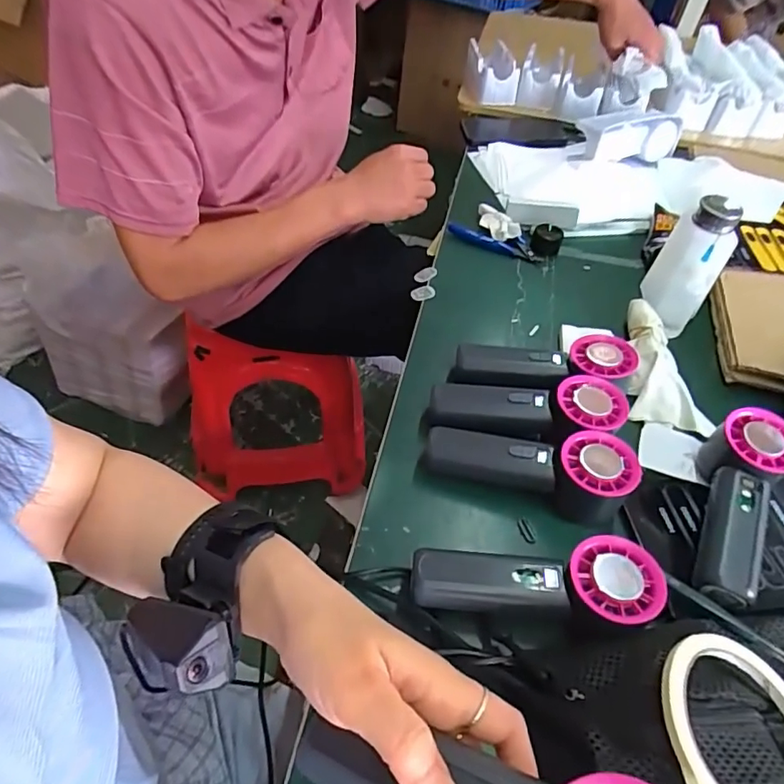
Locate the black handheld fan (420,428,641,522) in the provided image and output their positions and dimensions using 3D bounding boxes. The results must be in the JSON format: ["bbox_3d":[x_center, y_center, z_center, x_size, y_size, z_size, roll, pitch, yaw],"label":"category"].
[{"bbox_3d":[0.106,0.056,0.421,0.160,0.052,0.057,16,48,11],"label":"black handheld fan"}]

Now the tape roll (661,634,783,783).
[{"bbox_3d":[0.182,0.177,0.272,0.086,0.008,0.095,23,47,6],"label":"tape roll"}]

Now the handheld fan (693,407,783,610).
[{"bbox_3d":[0.259,0.083,0.399,0.058,0.054,0.160,29,52,22],"label":"handheld fan"}]

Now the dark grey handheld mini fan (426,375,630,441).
[{"bbox_3d":[0.112,0.020,0.448,0.158,0.051,0.063,5,49,-3],"label":"dark grey handheld mini fan"}]

